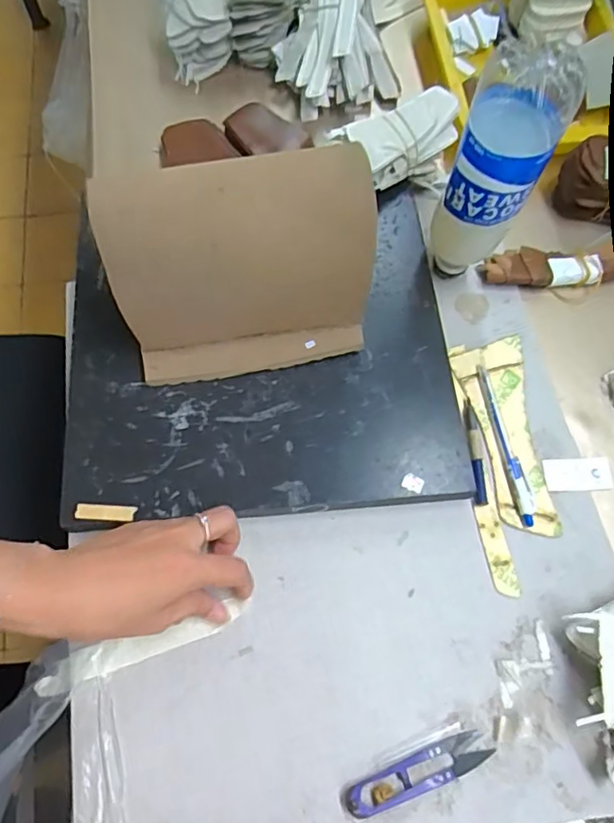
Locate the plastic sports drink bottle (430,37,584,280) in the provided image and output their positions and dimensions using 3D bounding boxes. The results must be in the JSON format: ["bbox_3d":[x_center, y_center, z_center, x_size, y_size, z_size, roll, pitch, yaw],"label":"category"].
[{"bbox_3d":[0.137,-0.173,0.433,0.061,0.185,0.059,27,70,9],"label":"plastic sports drink bottle"}]

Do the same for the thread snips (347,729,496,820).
[{"bbox_3d":[0.073,0.235,0.375,0.097,0.008,0.022,-18,70,-8],"label":"thread snips"}]

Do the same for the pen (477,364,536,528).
[{"bbox_3d":[0.159,0.024,0.464,0.014,0.010,0.135,-11,69,-6],"label":"pen"}]

